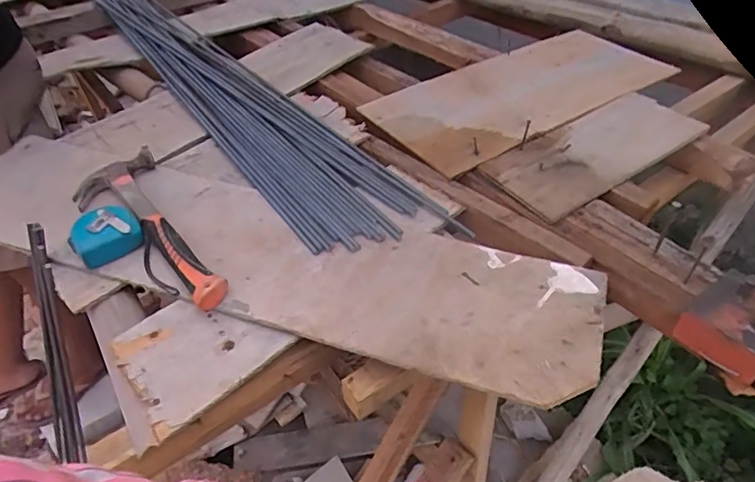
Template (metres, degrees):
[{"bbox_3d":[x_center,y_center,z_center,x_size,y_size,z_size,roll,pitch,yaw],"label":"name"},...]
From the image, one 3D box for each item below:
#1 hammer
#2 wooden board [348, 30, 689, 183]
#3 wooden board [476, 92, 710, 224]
[{"bbox_3d":[-0.303,-0.009,0.688,0.117,0.036,0.323,-26,48,-21],"label":"hammer"},{"bbox_3d":[0.273,-0.281,0.966,0.570,0.017,0.250,-28,49,-24],"label":"wooden board"},{"bbox_3d":[0.334,-0.143,0.809,0.349,0.013,0.143,-27,49,-23],"label":"wooden board"}]

